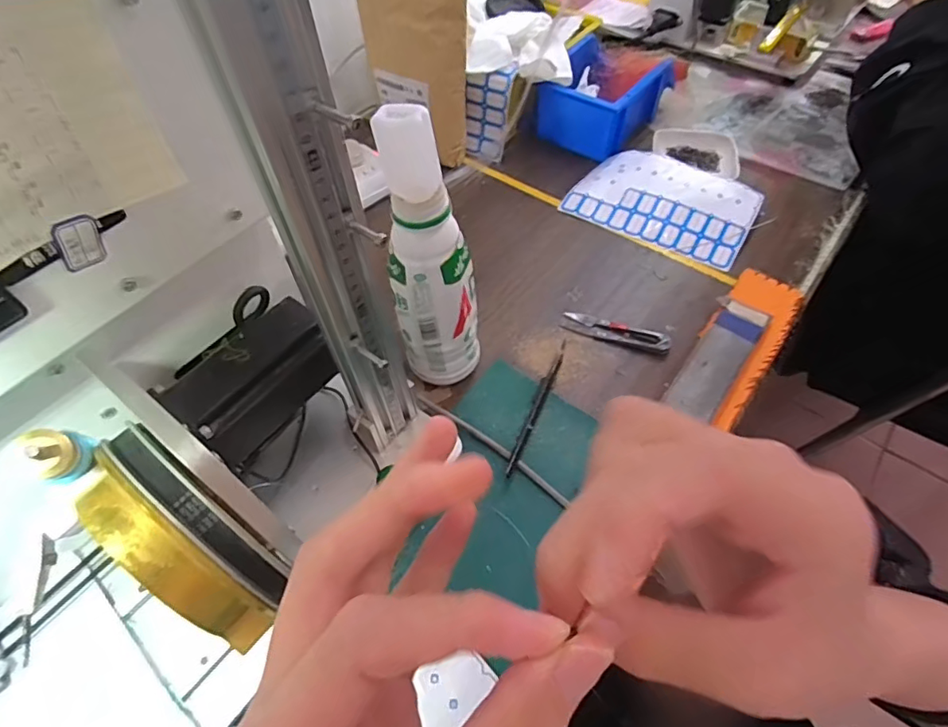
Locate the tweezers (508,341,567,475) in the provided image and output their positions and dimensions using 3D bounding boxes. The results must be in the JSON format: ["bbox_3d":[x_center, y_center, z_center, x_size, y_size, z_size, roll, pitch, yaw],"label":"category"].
[{"bbox_3d":[0.057,0.036,0.474,0.010,0.015,0.144,20,59,14],"label":"tweezers"}]

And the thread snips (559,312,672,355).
[{"bbox_3d":[0.139,-0.032,0.521,0.103,0.010,0.026,17,58,12],"label":"thread snips"}]

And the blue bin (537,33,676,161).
[{"bbox_3d":[0.167,-0.343,0.689,0.133,0.072,0.155,29,61,19],"label":"blue bin"}]

